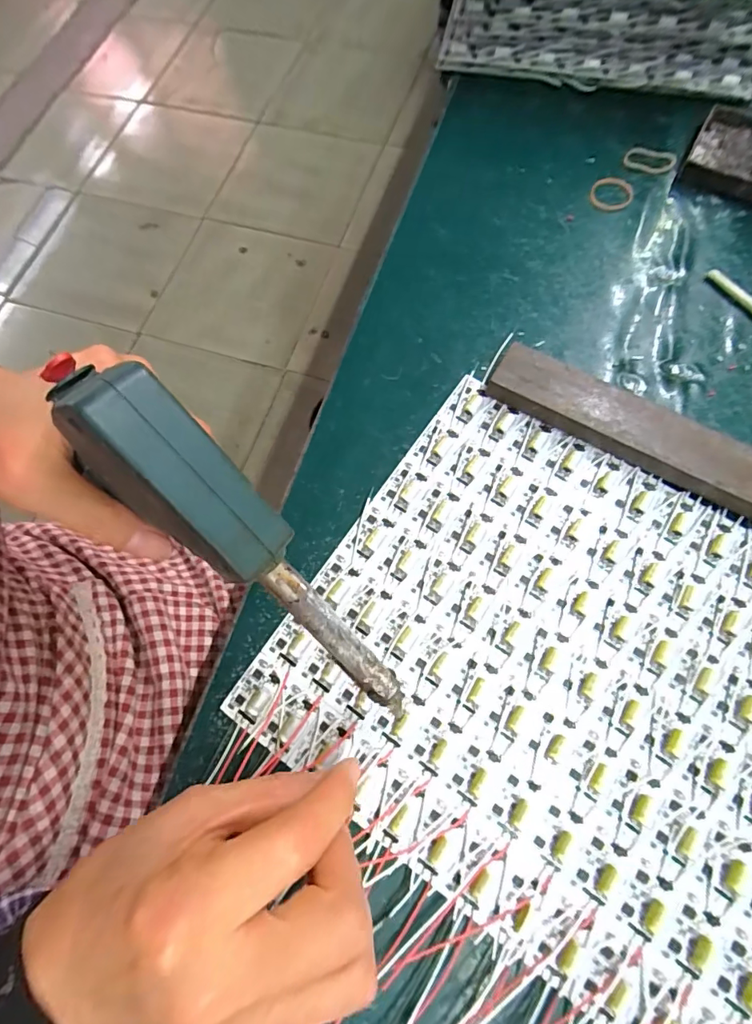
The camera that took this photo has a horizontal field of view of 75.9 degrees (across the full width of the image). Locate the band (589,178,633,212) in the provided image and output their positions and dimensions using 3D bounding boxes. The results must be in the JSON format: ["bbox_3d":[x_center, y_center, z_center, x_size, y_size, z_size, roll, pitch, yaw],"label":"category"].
[{"bbox_3d":[0.174,-0.235,0.356,0.029,0.004,0.032,25,75,10],"label":"band"}]

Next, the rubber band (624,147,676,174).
[{"bbox_3d":[0.201,-0.260,0.355,0.036,0.004,0.022,11,73,6],"label":"rubber band"}]

